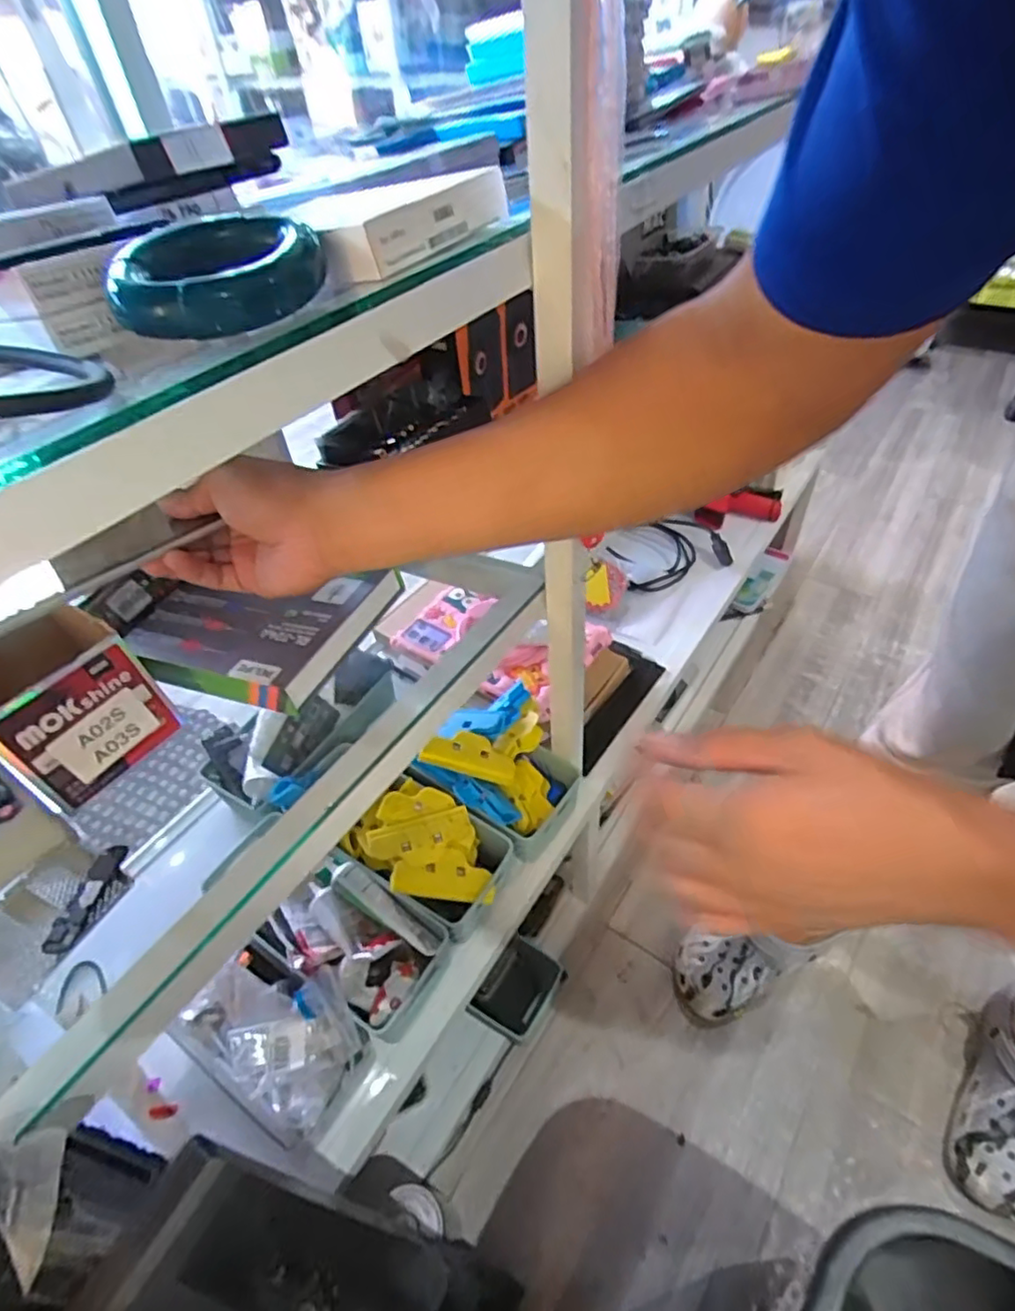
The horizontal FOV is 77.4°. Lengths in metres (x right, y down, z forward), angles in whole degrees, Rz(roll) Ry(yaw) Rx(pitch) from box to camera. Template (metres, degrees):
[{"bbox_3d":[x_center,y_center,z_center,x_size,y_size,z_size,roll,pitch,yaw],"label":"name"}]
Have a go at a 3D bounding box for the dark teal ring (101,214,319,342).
[{"bbox_3d":[-0.121,-0.164,0.270,0.079,0.025,0.080,-2,47,2],"label":"dark teal ring"}]

